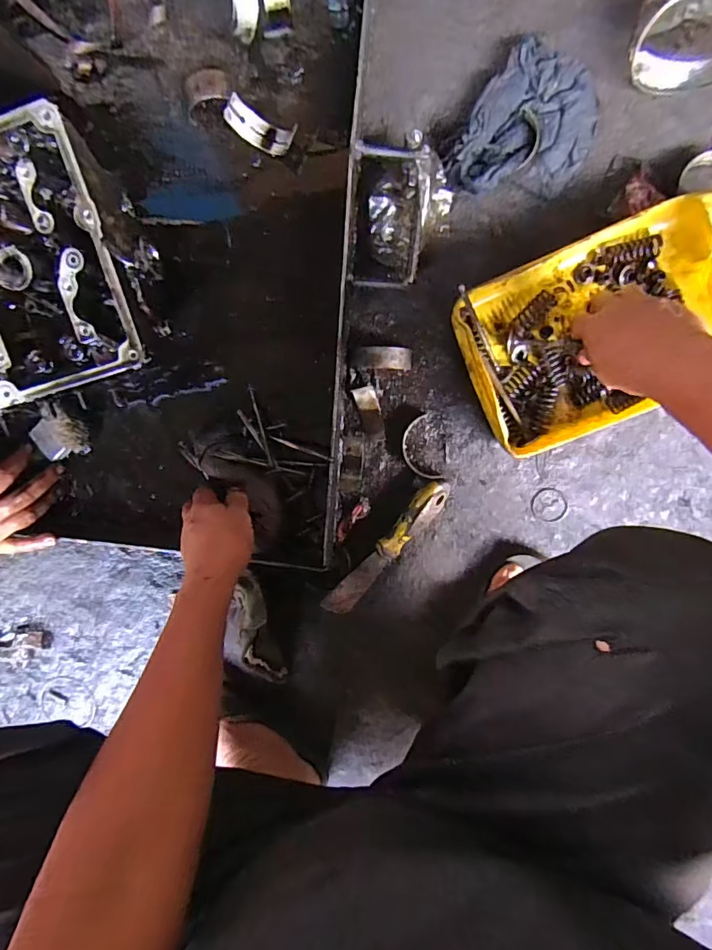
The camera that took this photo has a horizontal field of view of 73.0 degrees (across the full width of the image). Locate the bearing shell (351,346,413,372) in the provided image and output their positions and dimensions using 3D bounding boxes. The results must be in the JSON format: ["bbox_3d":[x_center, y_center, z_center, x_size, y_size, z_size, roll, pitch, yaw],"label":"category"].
[{"bbox_3d":[0.029,-0.128,0.526,0.063,0.037,0.023,3,98,4],"label":"bearing shell"}]

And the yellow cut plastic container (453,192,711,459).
[{"bbox_3d":[0.256,-0.149,0.482,0.282,0.066,0.189,-22,95,7],"label":"yellow cut plastic container"}]

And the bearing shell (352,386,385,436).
[{"bbox_3d":[0.017,-0.073,0.546,0.023,0.017,0.055,-20,109,7],"label":"bearing shell"}]

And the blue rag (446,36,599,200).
[{"bbox_3d":[0.179,-0.349,0.489,0.118,0.026,0.145,28,99,1],"label":"blue rag"}]

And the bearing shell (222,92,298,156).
[{"bbox_3d":[-0.095,-0.357,0.497,0.070,0.029,0.031,25,99,1],"label":"bearing shell"}]

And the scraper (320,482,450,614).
[{"bbox_3d":[0.036,0.087,0.557,0.032,0.030,0.200,40,99,-1],"label":"scraper"}]

